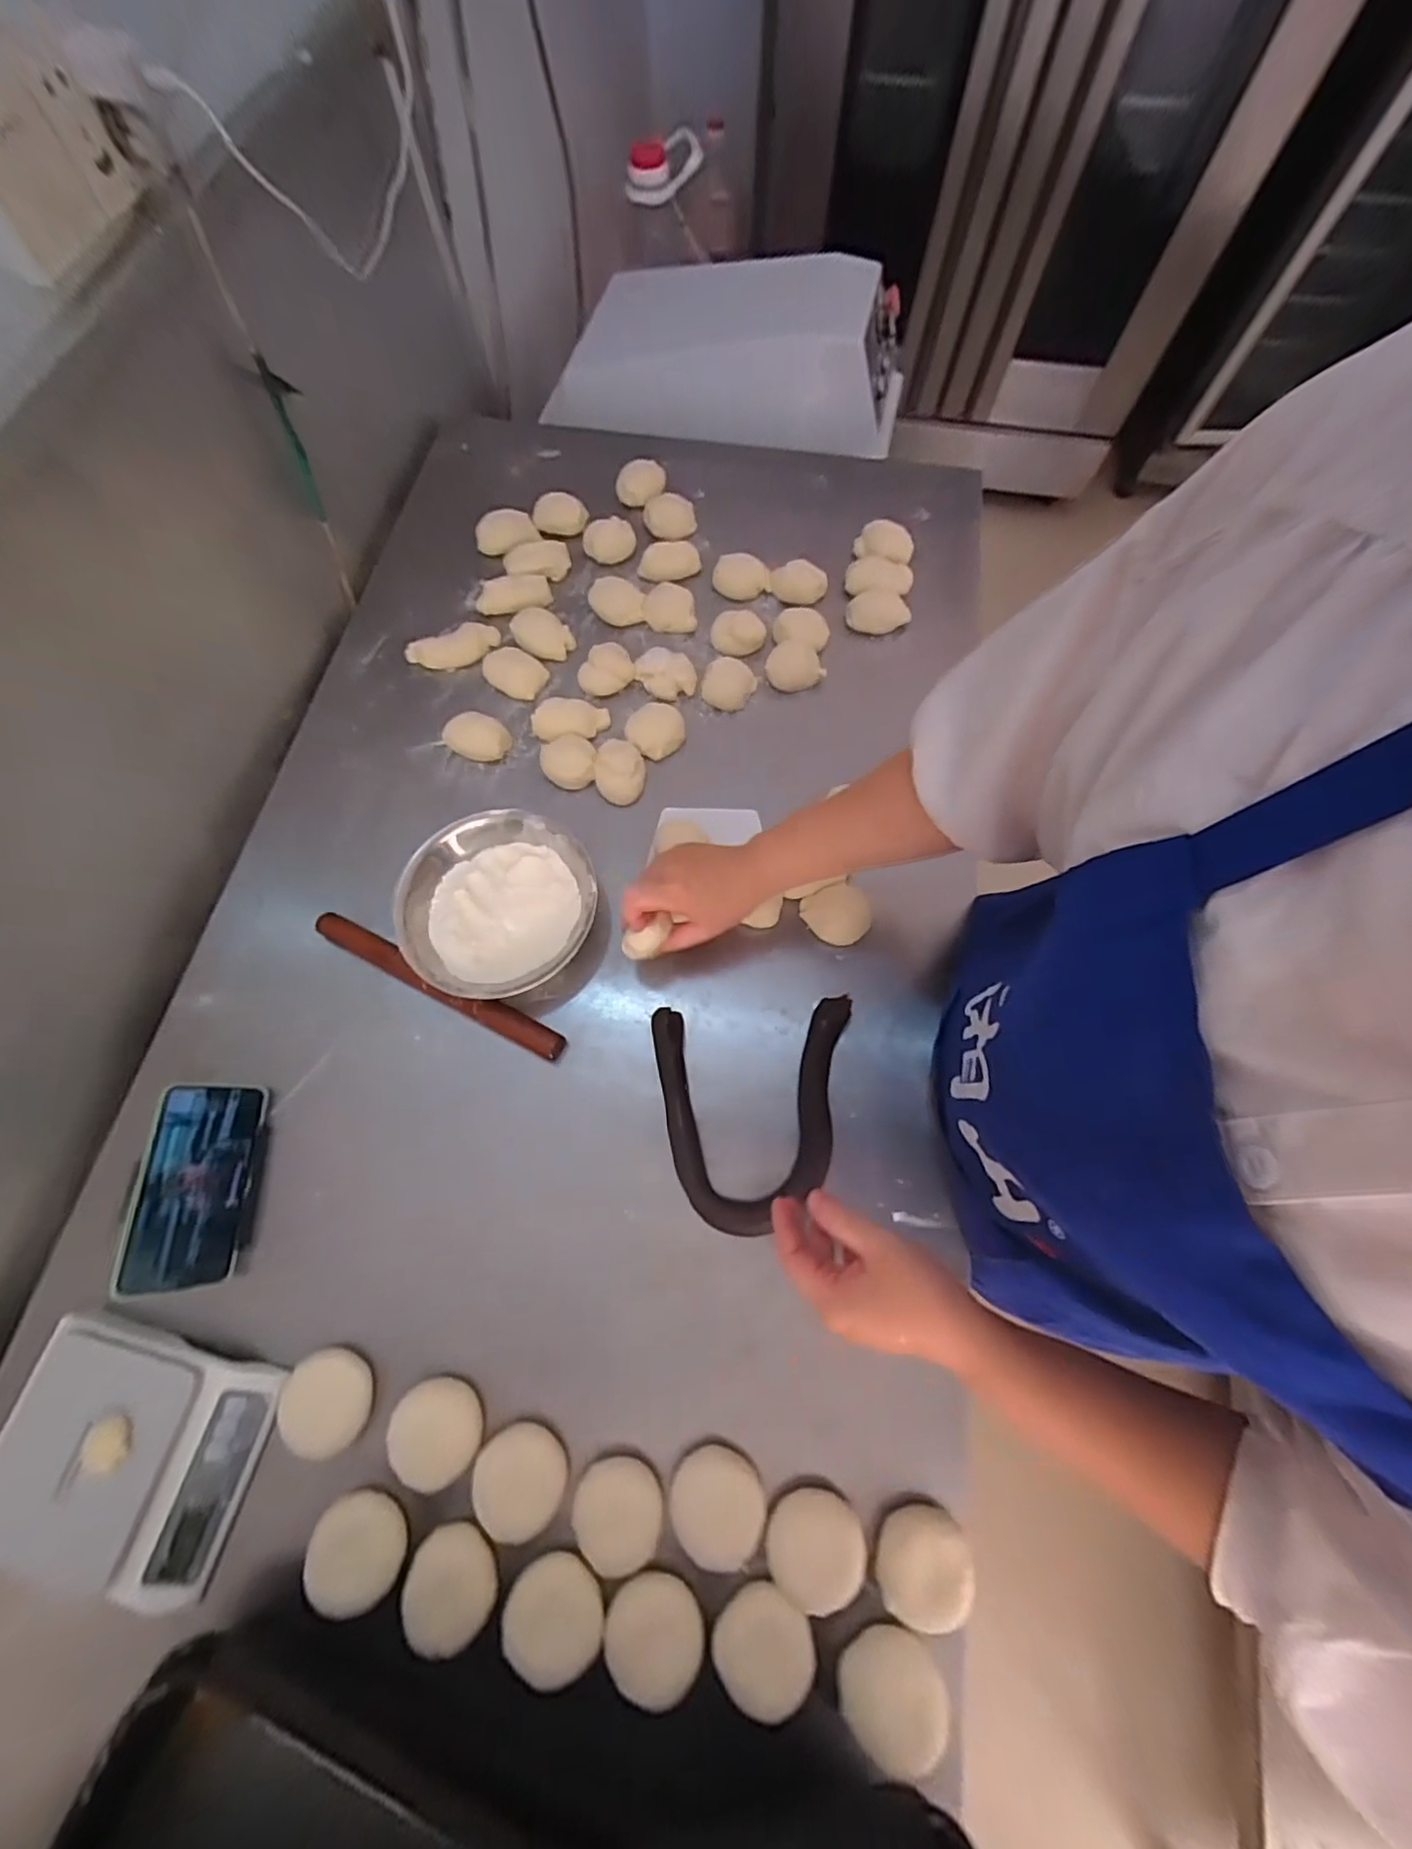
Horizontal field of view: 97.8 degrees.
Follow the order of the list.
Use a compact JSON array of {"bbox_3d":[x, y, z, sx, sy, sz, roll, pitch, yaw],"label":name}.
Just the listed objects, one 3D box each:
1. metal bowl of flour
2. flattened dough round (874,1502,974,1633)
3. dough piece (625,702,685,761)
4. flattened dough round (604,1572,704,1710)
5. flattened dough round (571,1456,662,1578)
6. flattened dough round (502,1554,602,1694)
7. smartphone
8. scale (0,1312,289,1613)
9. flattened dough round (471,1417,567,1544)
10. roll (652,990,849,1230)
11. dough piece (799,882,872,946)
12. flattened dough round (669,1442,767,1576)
[{"bbox_3d":[-0.196,-0.020,0.606,0.168,0.083,0.184,0,71,0],"label":"metal bowl of flour"},{"bbox_3d":[0.159,0.469,0.448,0.065,0.016,0.066,0,71,0],"label":"flattened dough round"},{"bbox_3d":[-0.057,-0.223,0.708,0.064,0.028,0.056,-37,75,-12],"label":"dough piece"},{"bbox_3d":[-0.037,0.507,0.438,0.066,0.015,0.062,0,71,0],"label":"flattened dough round"},{"bbox_3d":[-0.066,0.442,0.463,0.066,0.016,0.060,0,71,0],"label":"flattened dough round"},{"bbox_3d":[-0.108,0.494,0.437,0.069,0.014,0.063,0,71,0],"label":"flattened dough round"},{"bbox_3d":[-0.434,0.220,0.525,0.077,0.013,0.159,17,62,-41],"label":"smartphone"},{"bbox_3d":[-0.444,0.405,0.474,0.180,0.045,0.145,14,71,5],"label":"scale"},{"bbox_3d":[-0.142,0.422,0.470,0.065,0.017,0.068,0,71,0],"label":"flattened dough round"},{"bbox_3d":[0.049,0.168,0.558,0.190,0.028,0.190,0,71,0],"label":"roll"},{"bbox_3d":[0.132,-0.010,0.619,0.063,0.036,0.055,-9,71,-3],"label":"dough piece"},{"bbox_3d":[0.009,0.439,0.464,0.068,0.026,0.068,0,71,0],"label":"flattened dough round"}]

